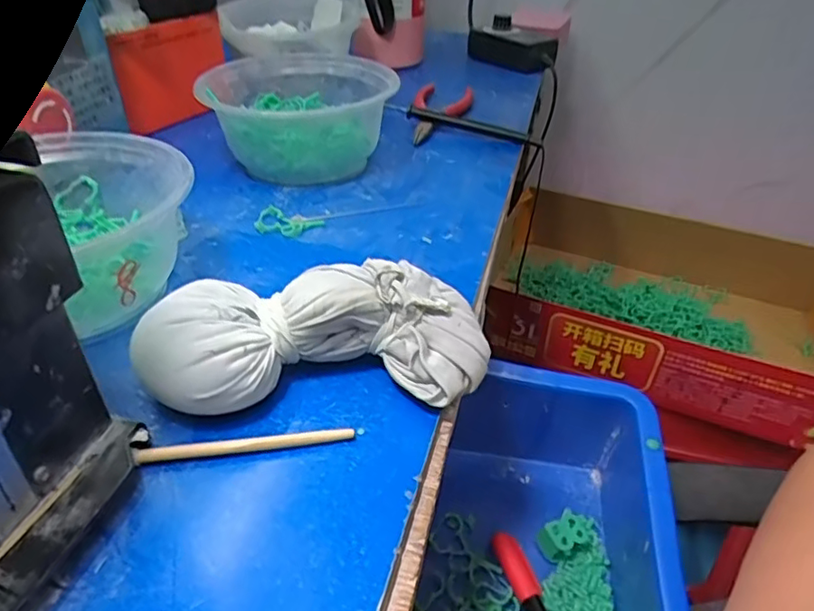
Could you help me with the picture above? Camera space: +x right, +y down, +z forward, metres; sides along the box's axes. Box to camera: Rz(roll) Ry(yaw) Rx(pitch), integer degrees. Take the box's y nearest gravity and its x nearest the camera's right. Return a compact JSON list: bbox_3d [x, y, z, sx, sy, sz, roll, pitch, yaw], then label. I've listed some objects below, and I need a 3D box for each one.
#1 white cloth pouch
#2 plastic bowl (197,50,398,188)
[{"bbox_3d":[-0.037,0.014,0.243,0.140,0.045,0.056,-3,37,-7],"label":"white cloth pouch"},{"bbox_3d":[-0.075,-0.138,0.428,0.126,0.059,0.126,2,37,0],"label":"plastic bowl"}]

